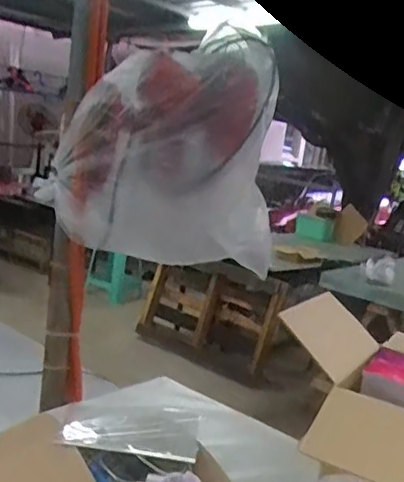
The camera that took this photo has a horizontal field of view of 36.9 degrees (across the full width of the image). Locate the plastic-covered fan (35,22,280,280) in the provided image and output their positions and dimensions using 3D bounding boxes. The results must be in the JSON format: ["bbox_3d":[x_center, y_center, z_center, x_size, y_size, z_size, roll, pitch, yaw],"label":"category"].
[{"bbox_3d":[-0.092,-0.236,1.503,0.535,0.536,0.302,4,10,-18],"label":"plastic-covered fan"}]

